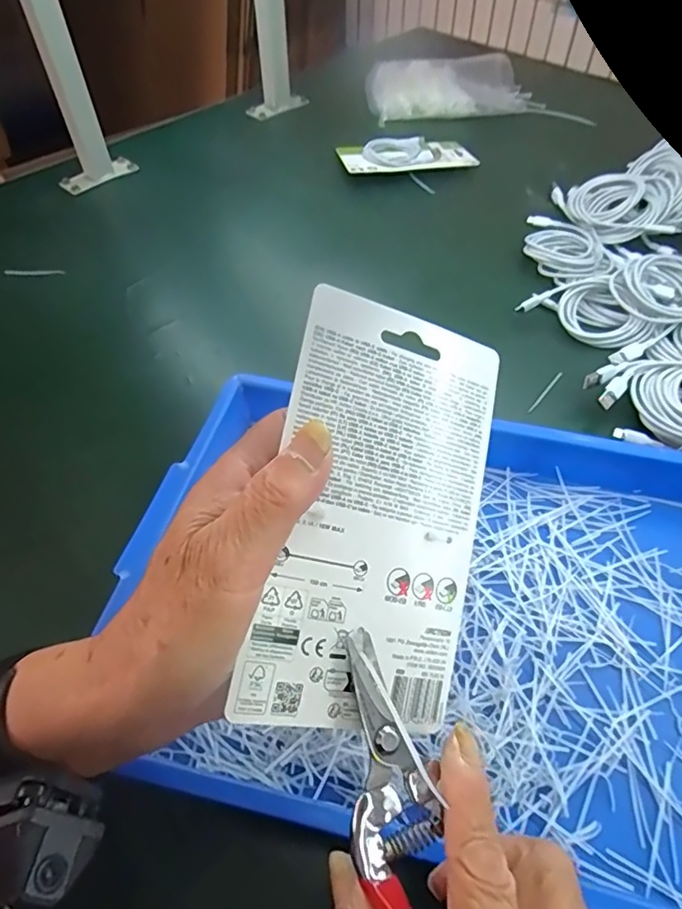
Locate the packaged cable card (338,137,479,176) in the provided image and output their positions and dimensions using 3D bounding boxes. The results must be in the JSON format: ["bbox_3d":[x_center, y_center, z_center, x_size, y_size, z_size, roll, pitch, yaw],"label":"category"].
[{"bbox_3d":[0.090,-0.403,0.745,0.179,0.021,0.084,-10,53,-7],"label":"packaged cable card"}]

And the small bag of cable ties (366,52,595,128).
[{"bbox_3d":[0.191,-0.527,0.804,0.304,0.029,0.146,-3,53,-1],"label":"small bag of cable ties"}]

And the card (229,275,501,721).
[{"bbox_3d":[0.018,0.024,0.238,0.095,0.004,0.174,14,80,-22],"label":"card"}]

